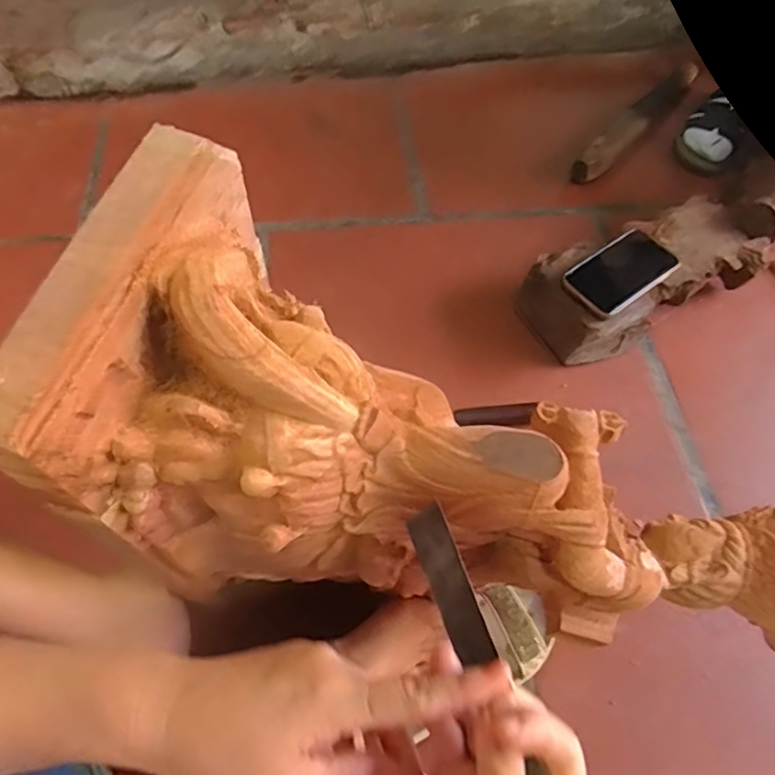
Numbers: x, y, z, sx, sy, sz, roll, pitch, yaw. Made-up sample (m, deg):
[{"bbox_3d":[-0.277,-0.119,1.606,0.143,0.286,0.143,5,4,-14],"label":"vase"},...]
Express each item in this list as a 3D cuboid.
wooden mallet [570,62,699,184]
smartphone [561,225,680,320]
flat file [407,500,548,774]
[{"bbox_3d":[0.420,-0.450,0.966,0.062,0.049,0.377,37,66,17],"label":"wooden mallet"},{"bbox_3d":[0.290,-0.145,0.712,0.162,0.010,0.080,-32,63,-23],"label":"smartphone"},{"bbox_3d":[0.049,0.138,0.275,0.019,0.010,0.170,-19,65,-12],"label":"flat file"}]

